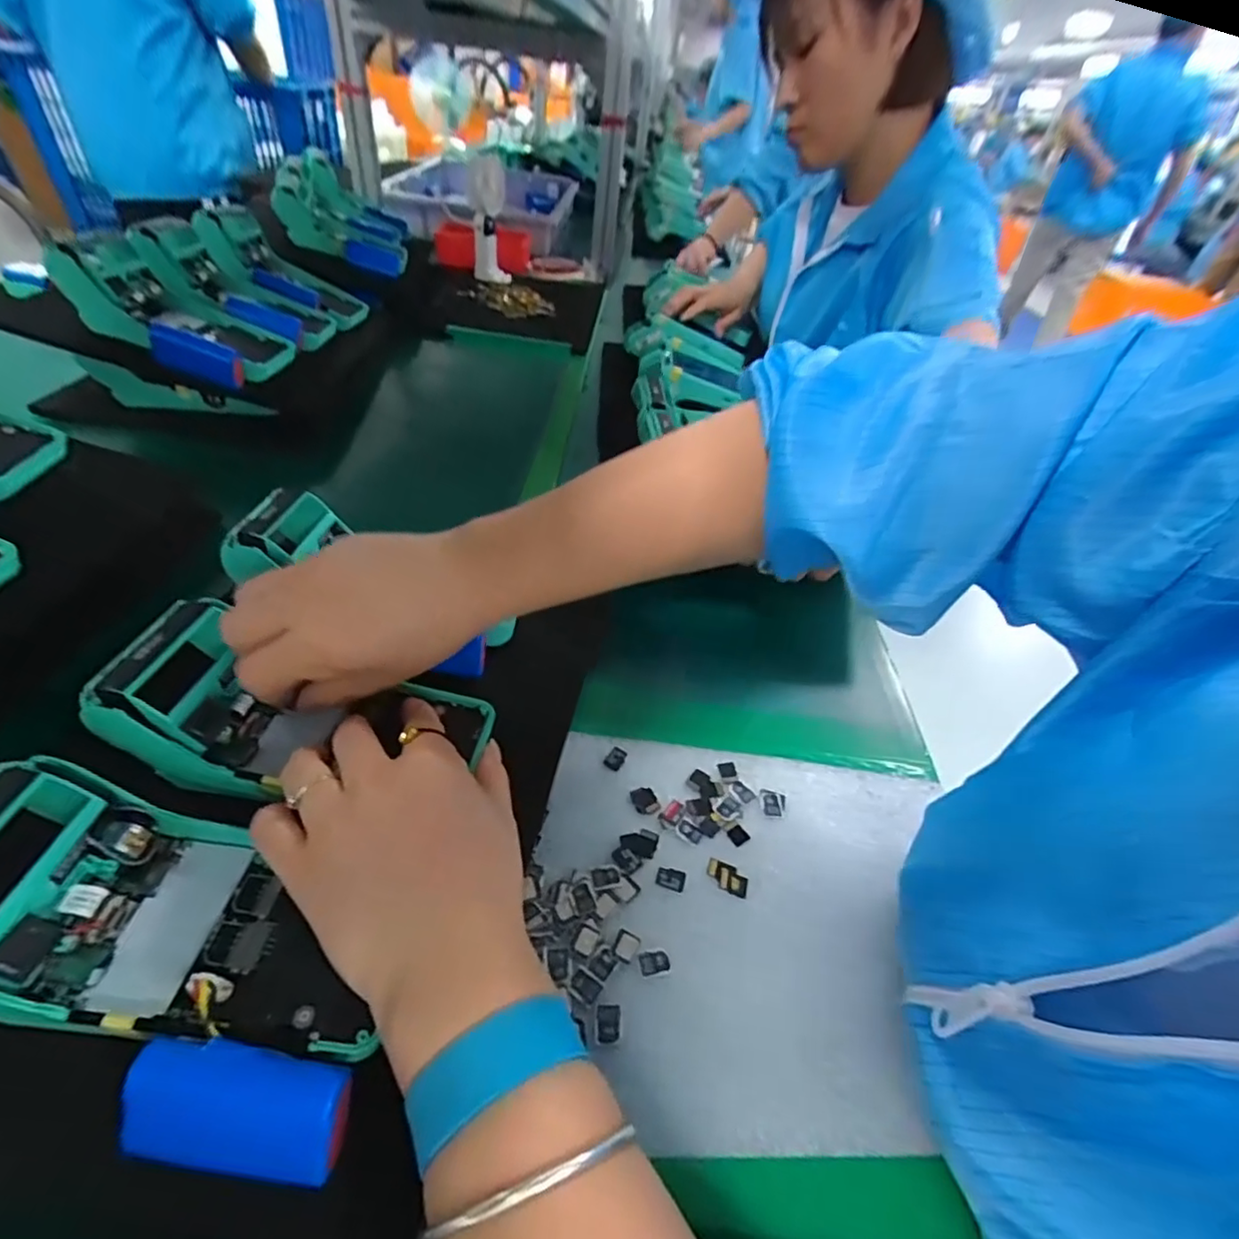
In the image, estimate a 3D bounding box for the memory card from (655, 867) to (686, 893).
[{"bbox_3d":[0.027,0.135,0.309,0.015,0.004,0.011,17,45,8],"label":"memory card"}]

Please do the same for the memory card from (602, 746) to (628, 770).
[{"bbox_3d":[-0.002,0.085,0.361,0.010,0.004,0.015,29,50,17],"label":"memory card"}]

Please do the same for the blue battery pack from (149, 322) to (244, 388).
[{"bbox_3d":[-0.364,-0.226,0.509,0.076,0.033,0.015,18,37,-8],"label":"blue battery pack"}]

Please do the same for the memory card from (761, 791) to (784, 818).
[{"bbox_3d":[0.089,0.109,0.348,0.010,0.004,0.016,-4,49,-4],"label":"memory card"}]

